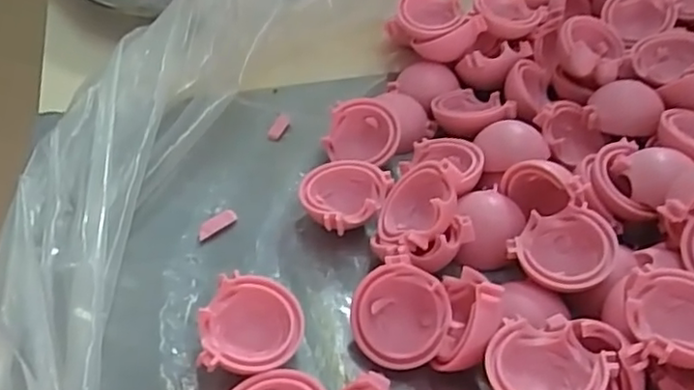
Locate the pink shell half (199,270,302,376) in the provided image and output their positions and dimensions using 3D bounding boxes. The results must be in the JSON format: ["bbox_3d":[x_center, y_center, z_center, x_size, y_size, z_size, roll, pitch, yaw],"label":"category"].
[{"bbox_3d":[-0.027,0.037,0.191,0.028,0.011,0.026,11,49,6],"label":"pink shell half"}]

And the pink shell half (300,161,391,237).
[{"bbox_3d":[-0.001,0.000,0.229,0.029,0.010,0.030,18,50,12],"label":"pink shell half"}]

